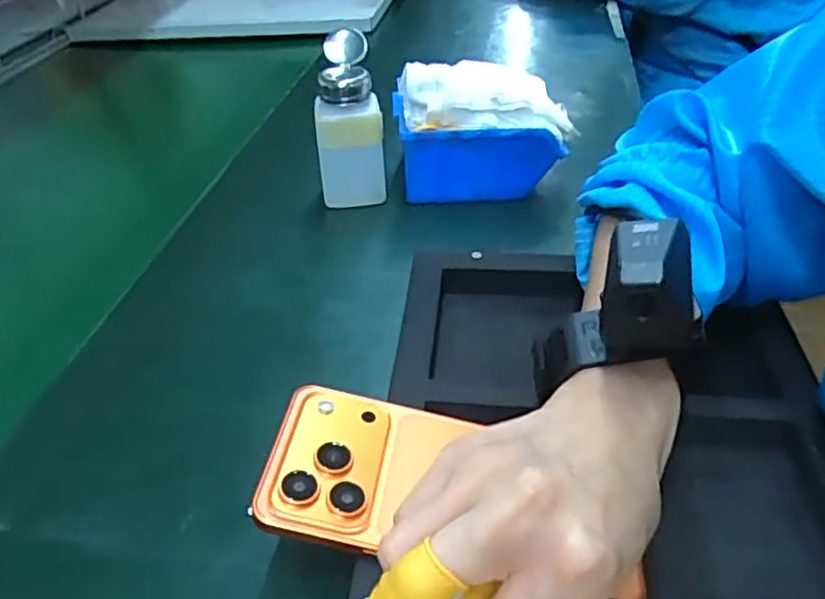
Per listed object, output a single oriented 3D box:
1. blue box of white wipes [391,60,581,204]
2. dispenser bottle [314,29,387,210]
[{"bbox_3d":[0.058,-0.147,0.565,0.137,0.097,0.089,-5,37,0],"label":"blue box of white wipes"},{"bbox_3d":[-0.051,-0.140,0.539,0.051,0.128,0.051,-7,37,-2],"label":"dispenser bottle"}]

